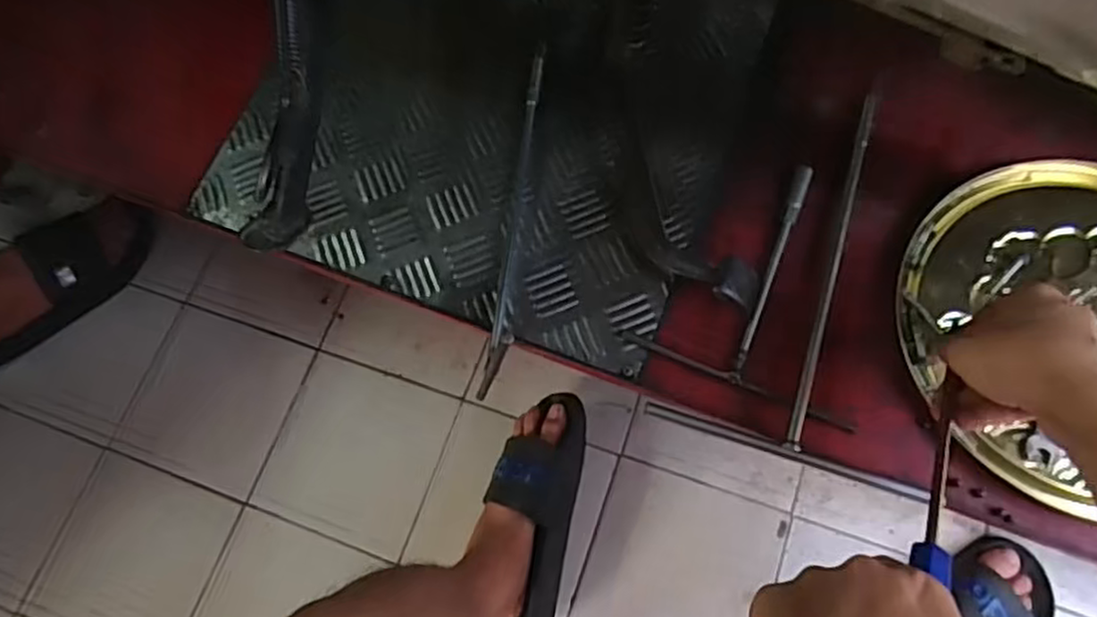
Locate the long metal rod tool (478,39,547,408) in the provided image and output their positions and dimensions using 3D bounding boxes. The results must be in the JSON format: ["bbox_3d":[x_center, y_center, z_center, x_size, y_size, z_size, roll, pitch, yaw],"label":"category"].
[{"bbox_3d":[-0.023,-0.077,0.556,0.015,0.013,0.300,5,72,6],"label":"long metal rod tool"}]

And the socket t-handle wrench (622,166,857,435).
[{"bbox_3d":[0.170,-0.027,0.531,0.167,0.017,0.195,21,74,11],"label":"socket t-handle wrench"}]

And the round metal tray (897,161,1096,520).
[{"bbox_3d":[0.385,0.005,0.501,0.255,0.021,0.248,-1,71,4],"label":"round metal tray"}]

